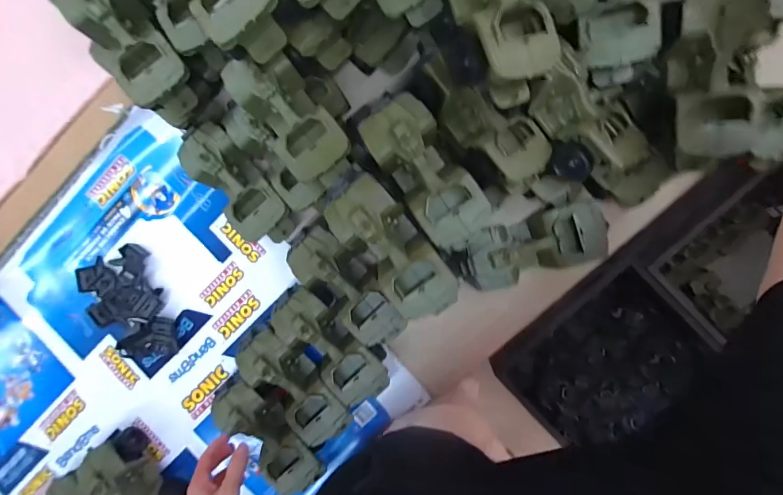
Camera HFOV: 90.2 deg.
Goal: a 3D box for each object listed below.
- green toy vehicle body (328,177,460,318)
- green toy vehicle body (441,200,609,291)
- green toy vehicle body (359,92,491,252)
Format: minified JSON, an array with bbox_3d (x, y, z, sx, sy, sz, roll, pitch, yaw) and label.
[{"bbox_3d":[0.003,0.006,0.453,0.081,0.050,0.183,-40,89,6],"label":"green toy vehicle body"},{"bbox_3d":[0.181,-0.009,0.523,0.186,0.070,0.100,-17,91,6],"label":"green toy vehicle body"},{"bbox_3d":[0.042,-0.083,0.450,0.077,0.058,0.179,-34,90,6],"label":"green toy vehicle body"}]

